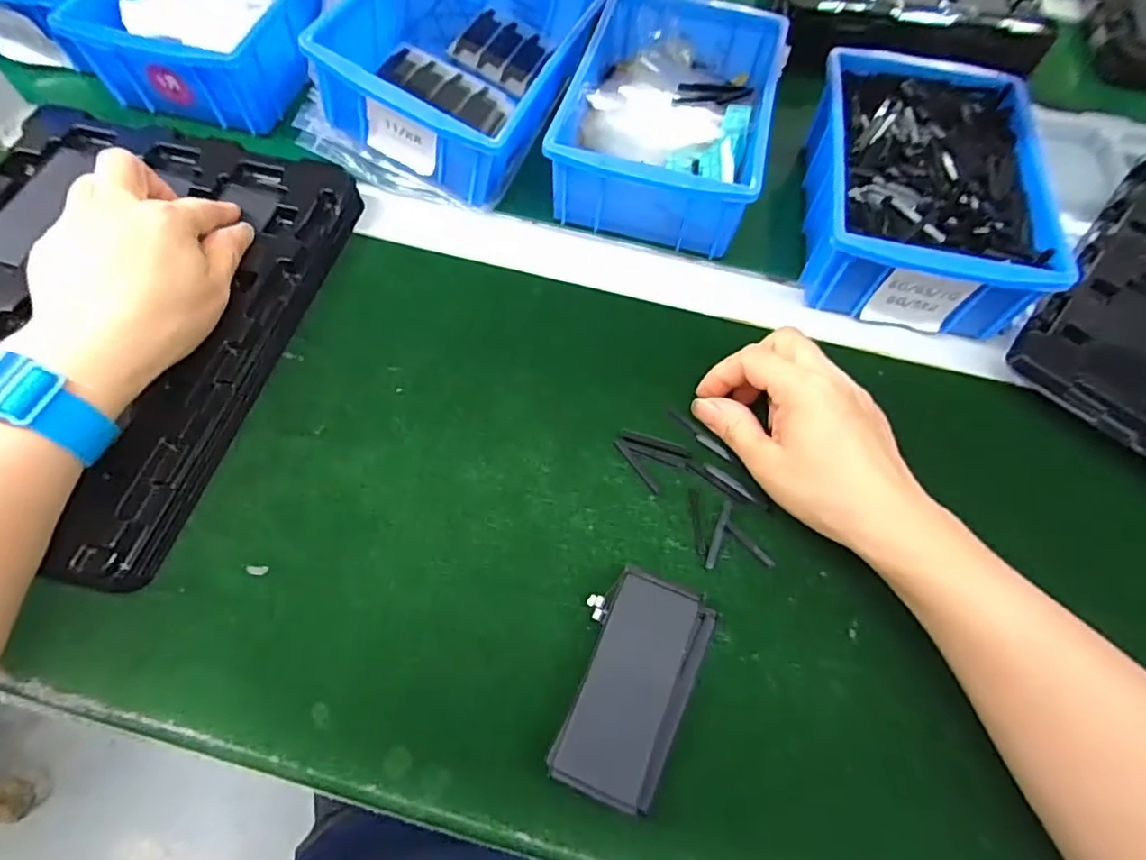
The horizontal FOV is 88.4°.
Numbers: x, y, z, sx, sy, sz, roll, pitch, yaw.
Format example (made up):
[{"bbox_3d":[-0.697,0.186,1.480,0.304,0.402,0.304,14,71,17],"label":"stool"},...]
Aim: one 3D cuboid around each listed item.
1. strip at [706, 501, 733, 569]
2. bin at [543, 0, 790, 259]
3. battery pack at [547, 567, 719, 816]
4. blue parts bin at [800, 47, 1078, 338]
[{"bbox_3d":[0.077,0.054,0.309,0.005,0.006,0.038,22,64,7],"label":"strip"},{"bbox_3d":[0.074,-0.237,0.432,0.129,0.057,0.215,16,64,4],"label":"bin"},{"bbox_3d":[0.029,0.115,0.268,0.054,0.019,0.094,21,64,7],"label":"battery pack"},{"bbox_3d":[0.236,-0.172,0.408,0.153,0.062,0.206,10,64,2],"label":"blue parts bin"}]

